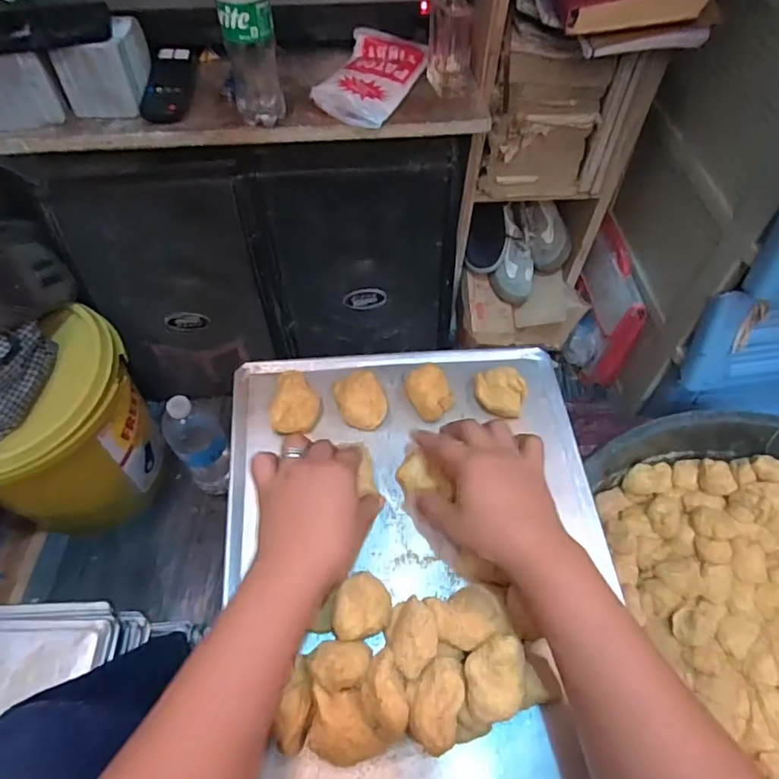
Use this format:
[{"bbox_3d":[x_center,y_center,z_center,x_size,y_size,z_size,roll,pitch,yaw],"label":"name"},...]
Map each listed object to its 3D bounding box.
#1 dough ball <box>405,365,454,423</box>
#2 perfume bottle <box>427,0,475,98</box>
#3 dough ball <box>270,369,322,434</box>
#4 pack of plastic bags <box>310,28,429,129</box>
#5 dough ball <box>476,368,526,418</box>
[{"bbox_3d":[0.038,0.002,0.526,0.040,0.020,0.051,-20,56,-13],"label":"dough ball"},{"bbox_3d":[0.074,-0.412,0.643,0.058,0.100,0.045,6,55,5],"label":"perfume bottle"},{"bbox_3d":[-0.089,0.010,0.515,0.043,0.025,0.062,1,54,2],"label":"dough ball"},{"bbox_3d":[-0.021,-0.388,0.665,0.100,0.021,0.192,14,56,10],"label":"pack of plastic bags"},{"bbox_3d":[0.109,0.001,0.531,0.049,0.025,0.043,19,57,14],"label":"dough ball"}]

